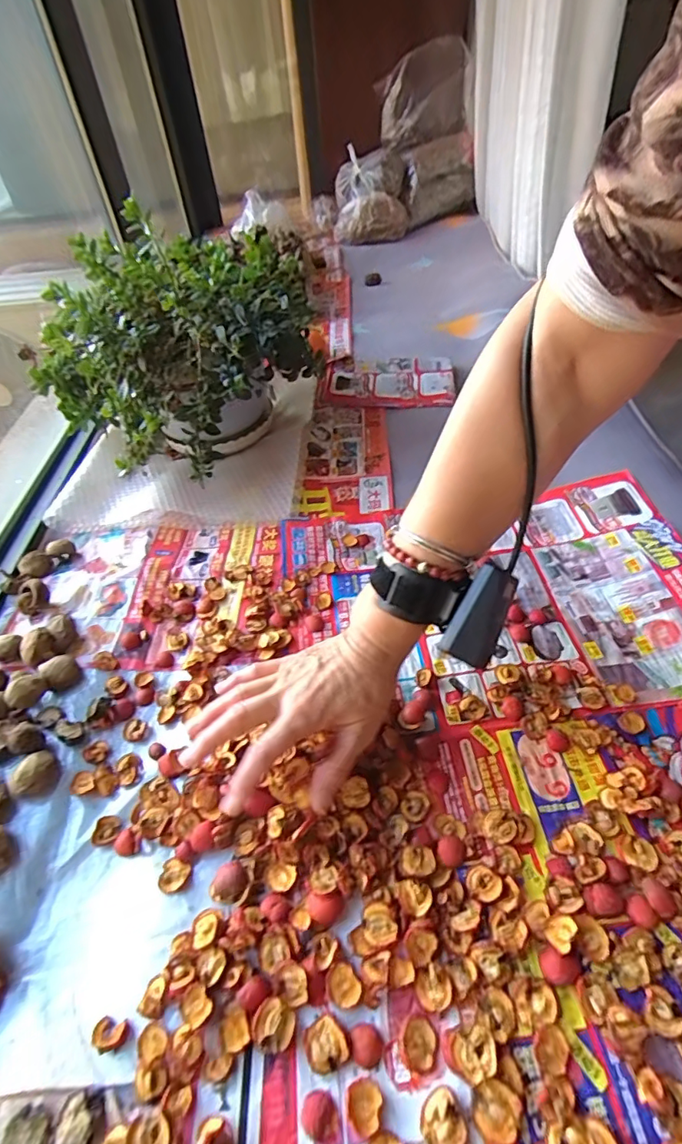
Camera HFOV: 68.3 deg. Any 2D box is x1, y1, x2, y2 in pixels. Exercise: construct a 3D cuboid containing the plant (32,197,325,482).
[{"bbox_3d":[-0.221,-0.291,0.667,0.317,0.261,0.270,29,56,30],"label":"plant"}]

